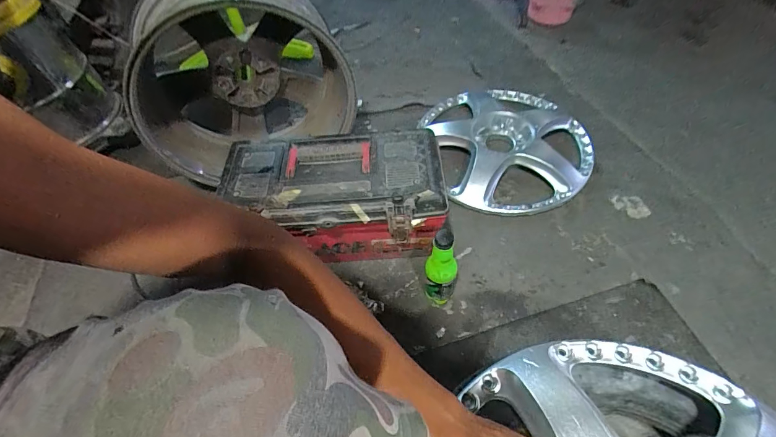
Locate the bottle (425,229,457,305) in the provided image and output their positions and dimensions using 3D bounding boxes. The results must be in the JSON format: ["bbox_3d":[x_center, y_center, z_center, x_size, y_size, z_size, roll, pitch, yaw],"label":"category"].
[{"bbox_3d":[0.093,0.090,0.633,0.053,0.211,0.047,7,55,10],"label":"bottle"}]

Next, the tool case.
[{"bbox_3d":[-0.097,-0.031,0.741,0.405,0.209,0.201,0,54,4],"label":"tool case"}]

